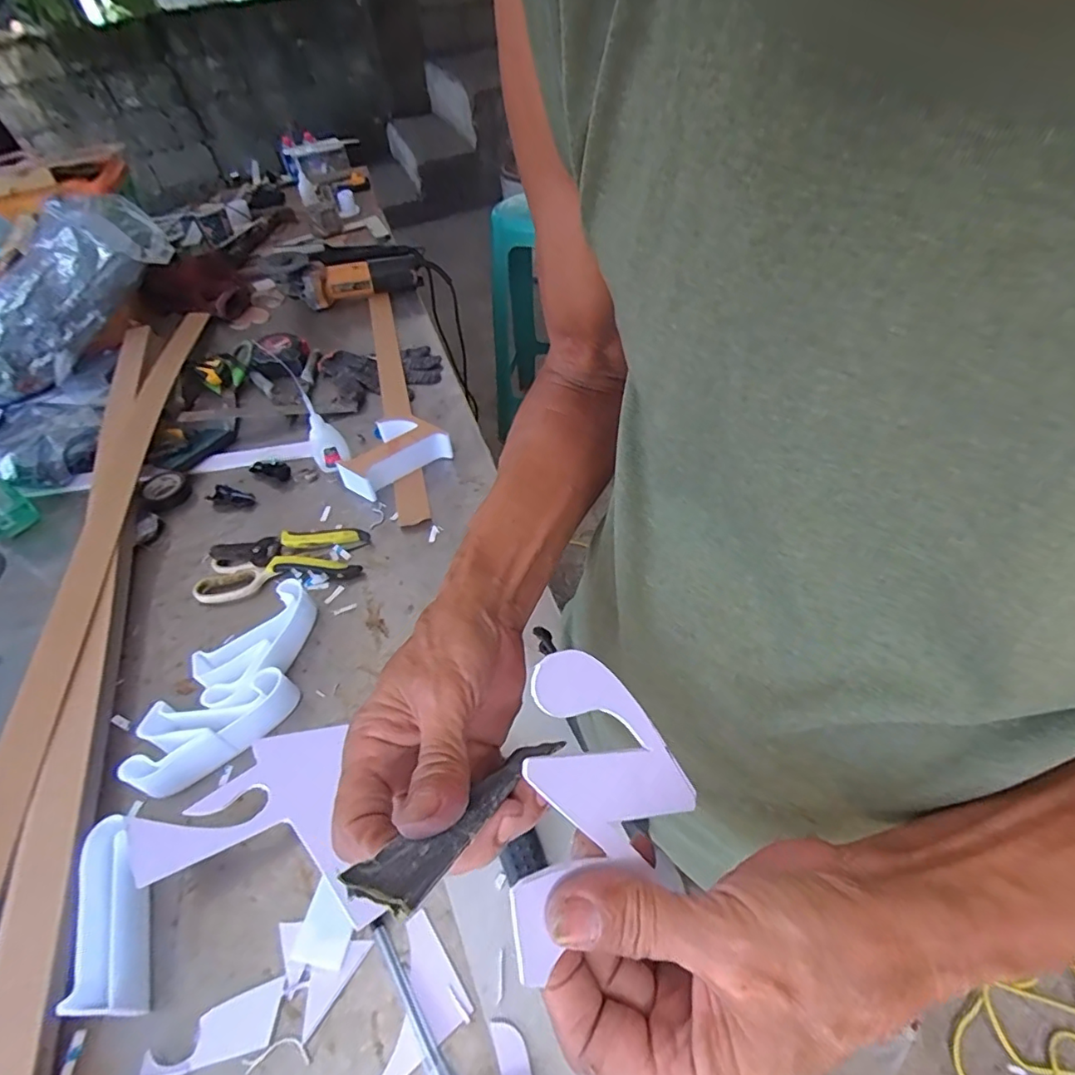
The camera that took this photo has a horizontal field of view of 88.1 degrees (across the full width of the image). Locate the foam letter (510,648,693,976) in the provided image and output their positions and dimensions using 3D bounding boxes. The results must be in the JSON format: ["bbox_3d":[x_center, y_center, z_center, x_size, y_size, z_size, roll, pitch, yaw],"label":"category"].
[{"bbox_3d":[0.029,0.103,0.217,0.080,0.004,0.106,14,73,-28],"label":"foam letter"}]

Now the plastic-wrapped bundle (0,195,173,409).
[{"bbox_3d":[-0.792,-0.396,0.914,0.160,0.150,0.403,31,84,29],"label":"plastic-wrapped bundle"}]

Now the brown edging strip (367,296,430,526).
[{"bbox_3d":[-0.231,-0.248,0.883,0.041,0.007,0.642,-13,49,-7],"label":"brown edging strip"}]

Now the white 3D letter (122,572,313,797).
[{"bbox_3d":[-0.277,0.139,0.518,0.090,0.043,0.203,25,56,25],"label":"white 3D letter"}]

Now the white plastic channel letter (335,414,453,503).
[{"bbox_3d":[-0.192,-0.110,0.727,0.132,0.048,0.083,-34,54,-22],"label":"white plastic channel letter"}]

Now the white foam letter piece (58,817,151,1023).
[{"bbox_3d":[-0.302,0.273,0.403,0.038,0.042,0.125,-20,50,-11],"label":"white foam letter piece"}]

